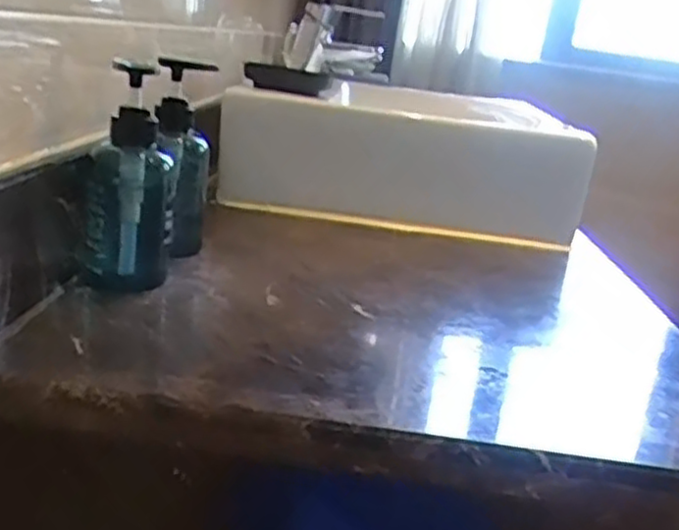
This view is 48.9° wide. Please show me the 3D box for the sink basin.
[{"bbox_3d":[0.126,-0.172,1.086,0.412,0.134,0.514,11,18,10],"label":"sink basin"}]

